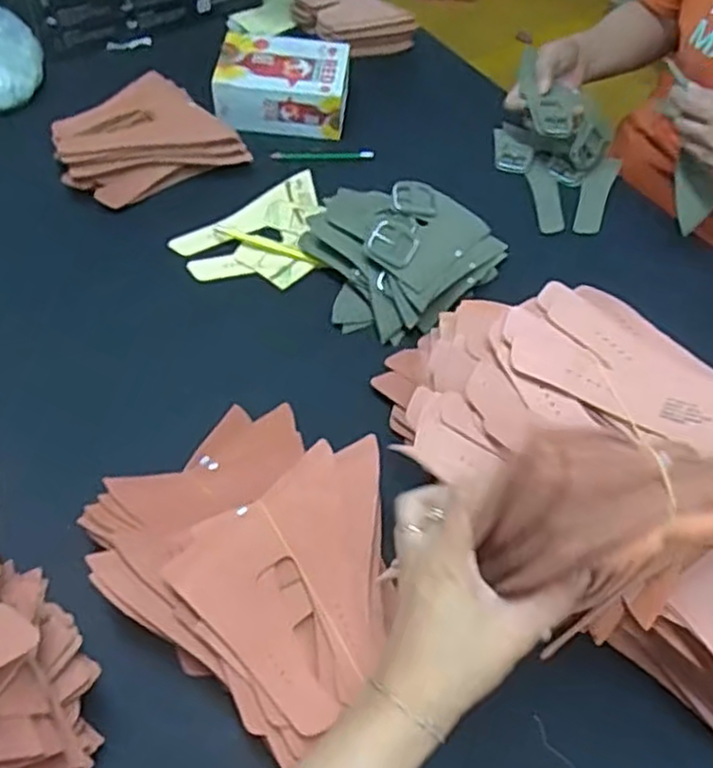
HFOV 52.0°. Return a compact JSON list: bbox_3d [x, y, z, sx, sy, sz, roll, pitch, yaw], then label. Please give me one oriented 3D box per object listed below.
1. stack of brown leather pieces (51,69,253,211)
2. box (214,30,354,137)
[{"bbox_3d":[-0.249,-0.278,0.862,0.193,0.057,0.147,-33,63,-23],"label":"stack of brown leather pieces"},{"bbox_3d":[-0.092,-0.375,0.925,0.161,0.066,0.123,3,56,-1],"label":"box"}]

